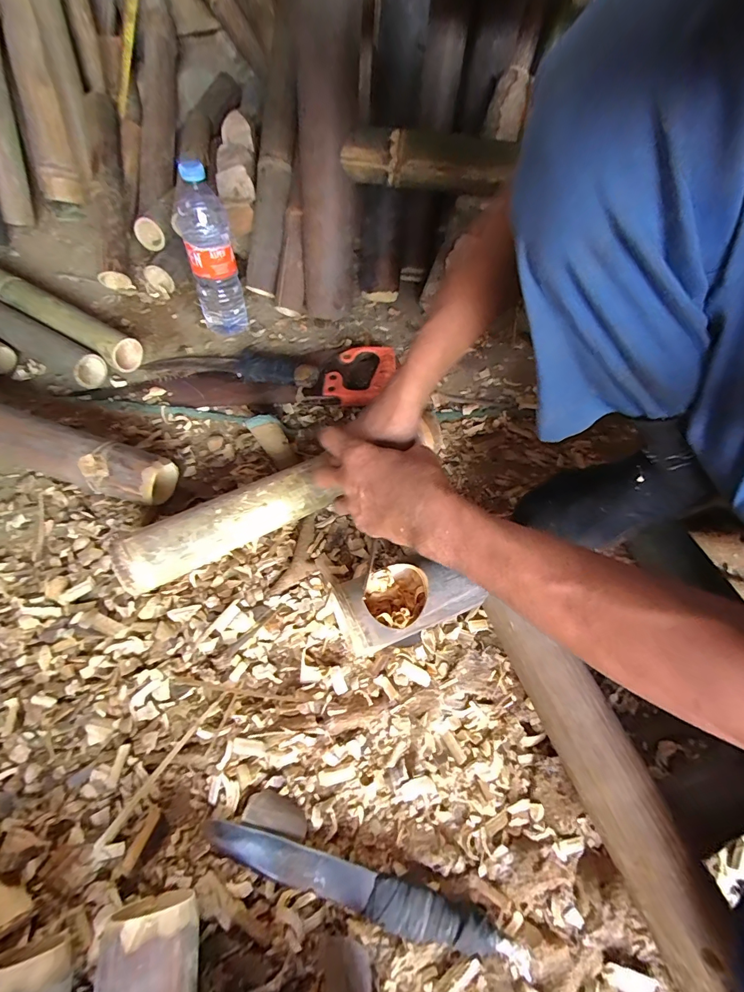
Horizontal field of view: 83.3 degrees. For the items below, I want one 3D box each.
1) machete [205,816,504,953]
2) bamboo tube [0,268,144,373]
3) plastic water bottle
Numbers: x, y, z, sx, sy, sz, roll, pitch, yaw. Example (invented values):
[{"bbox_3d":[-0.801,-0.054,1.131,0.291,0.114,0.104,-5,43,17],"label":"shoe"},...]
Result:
[{"bbox_3d":[-0.023,0.335,0.360,0.250,0.021,0.033,15,60,7],"label":"machete"},{"bbox_3d":[-0.672,-0.374,0.737,0.653,0.063,0.051,28,63,14],"label":"bamboo tube"},{"bbox_3d":[-0.250,-0.369,0.652,0.077,0.231,0.064,-16,61,-11],"label":"plastic water bottle"}]

